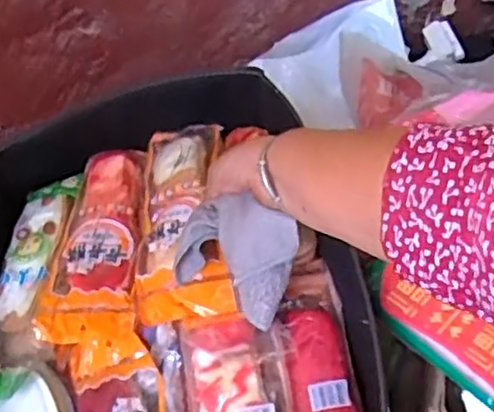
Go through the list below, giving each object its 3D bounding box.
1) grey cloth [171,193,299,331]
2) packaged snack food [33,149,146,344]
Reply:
[{"bbox_3d":[-0.007,0.040,0.586,0.095,0.091,0.023,21,8,11],"label":"grey cloth"},{"bbox_3d":[-0.141,0.028,0.668,0.084,0.031,0.222,-2,44,5],"label":"packaged snack food"}]

